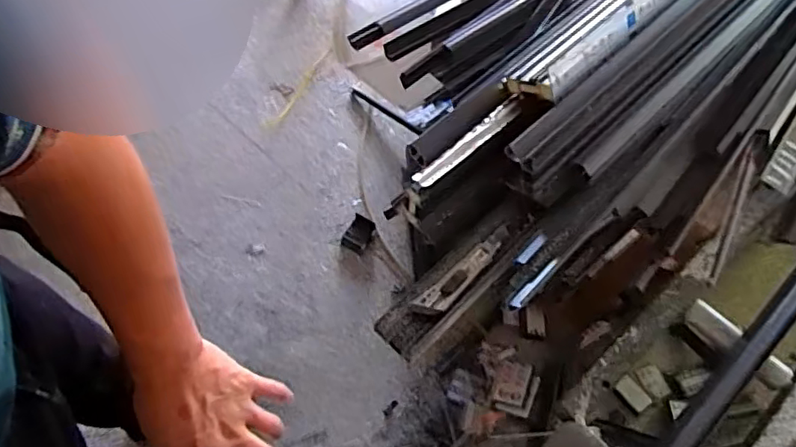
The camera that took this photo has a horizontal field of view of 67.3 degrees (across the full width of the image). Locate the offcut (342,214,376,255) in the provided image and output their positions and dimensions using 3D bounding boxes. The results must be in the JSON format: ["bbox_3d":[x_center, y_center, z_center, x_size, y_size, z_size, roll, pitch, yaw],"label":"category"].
[{"bbox_3d":[-0.105,0.030,1.620,0.072,0.021,0.100,24,62,12],"label":"offcut"}]

